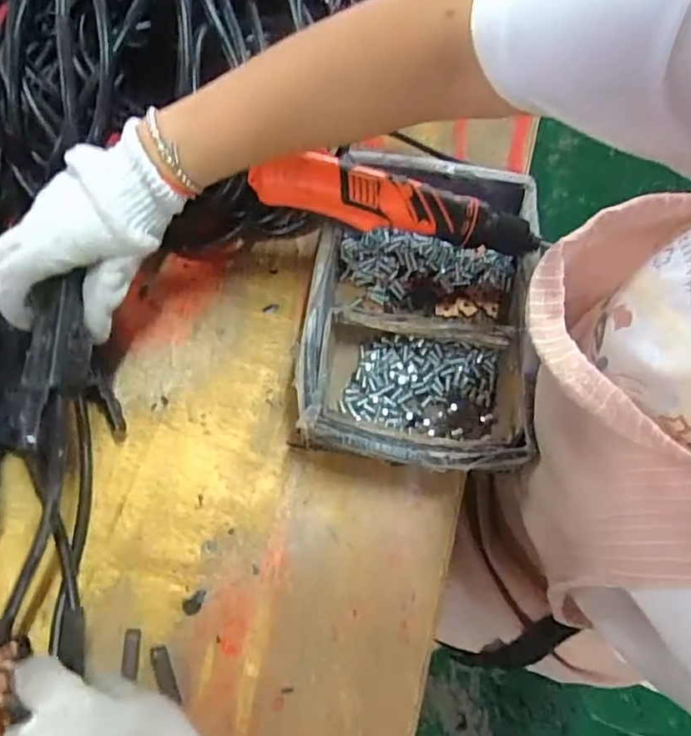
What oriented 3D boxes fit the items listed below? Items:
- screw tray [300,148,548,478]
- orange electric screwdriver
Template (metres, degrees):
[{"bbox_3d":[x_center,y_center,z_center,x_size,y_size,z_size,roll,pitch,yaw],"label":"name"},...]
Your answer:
[{"bbox_3d":[0.060,-0.046,0.467,0.167,0.059,0.255,9,68,0],"label":"screw tray"},{"bbox_3d":[0.044,-0.127,0.449,0.225,0.050,0.037,10,68,1],"label":"orange electric screwdriver"}]

